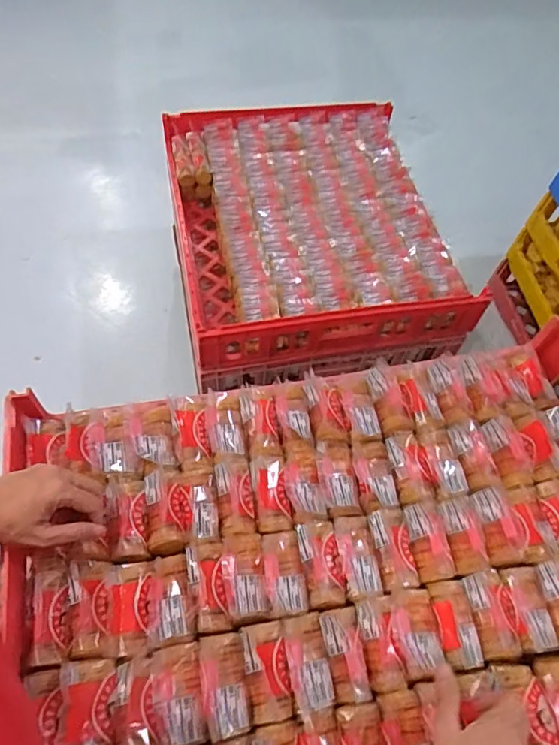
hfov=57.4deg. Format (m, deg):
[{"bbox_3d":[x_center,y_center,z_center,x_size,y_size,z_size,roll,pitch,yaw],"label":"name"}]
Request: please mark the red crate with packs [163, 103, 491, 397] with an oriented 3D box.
[{"bbox_3d":[0.061,-0.376,1.252,0.625,0.138,0.761,-5,59,-8],"label":"red crate with packs"}]

